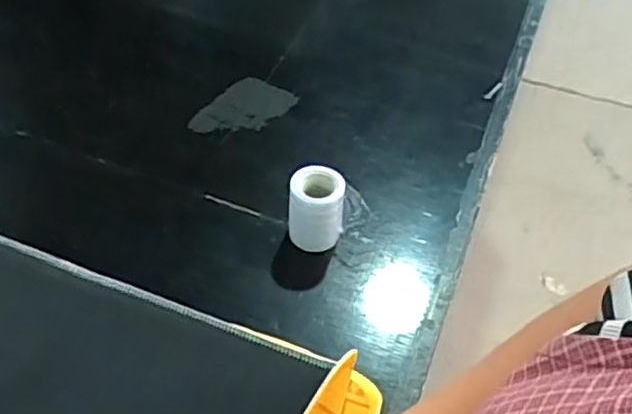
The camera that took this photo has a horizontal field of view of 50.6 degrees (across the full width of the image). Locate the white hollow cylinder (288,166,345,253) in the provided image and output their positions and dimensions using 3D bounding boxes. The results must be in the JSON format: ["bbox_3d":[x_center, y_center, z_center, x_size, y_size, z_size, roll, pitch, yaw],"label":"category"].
[{"bbox_3d":[0.000,0.005,0.632,0.050,0.077,0.044,2,45,-2],"label":"white hollow cylinder"}]

